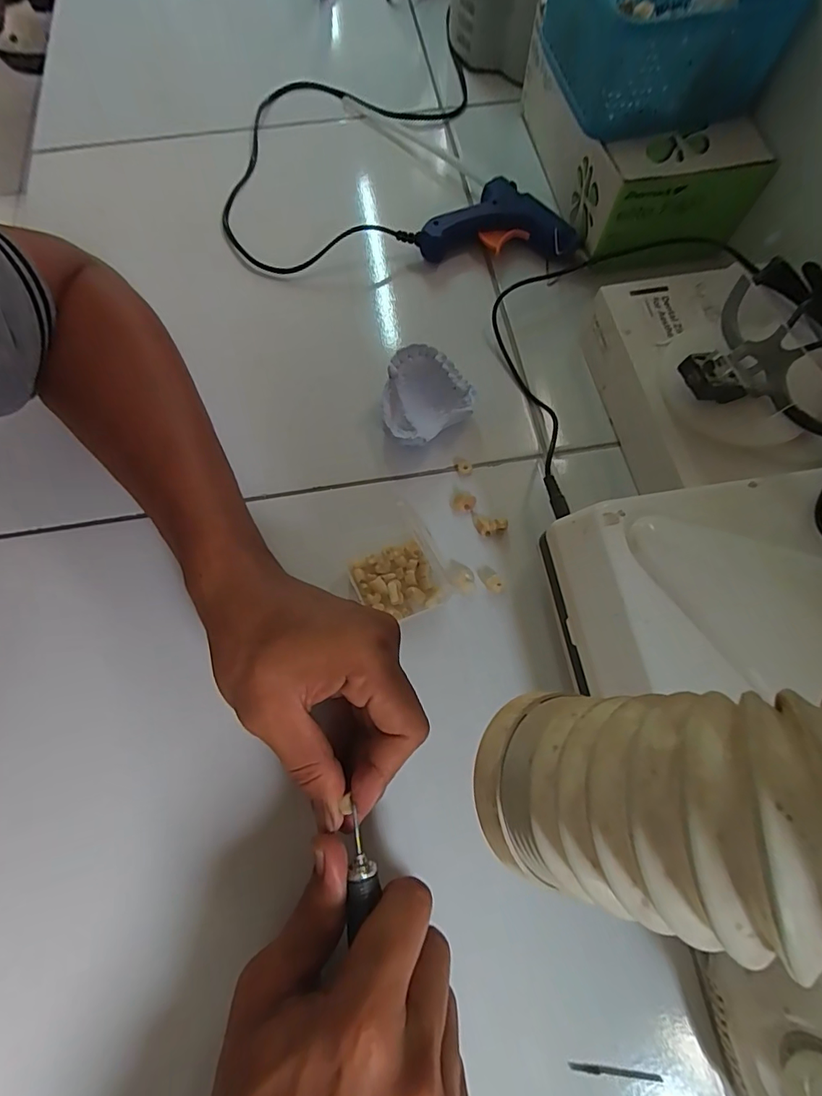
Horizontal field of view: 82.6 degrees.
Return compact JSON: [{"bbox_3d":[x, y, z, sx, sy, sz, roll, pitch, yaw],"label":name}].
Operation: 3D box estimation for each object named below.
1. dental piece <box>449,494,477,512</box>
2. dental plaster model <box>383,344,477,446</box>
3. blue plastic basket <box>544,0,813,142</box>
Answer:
[{"bbox_3d":[0.036,-0.030,0.321,0.017,0.007,0.012,9,70,3],"label":"dental piece"},{"bbox_3d":[0.007,-0.103,0.330,0.062,0.040,0.054,-37,74,-13],"label":"dental plaster model"},{"bbox_3d":[0.171,-0.371,0.326,0.133,0.073,0.140,-16,71,-6],"label":"blue plastic basket"}]

